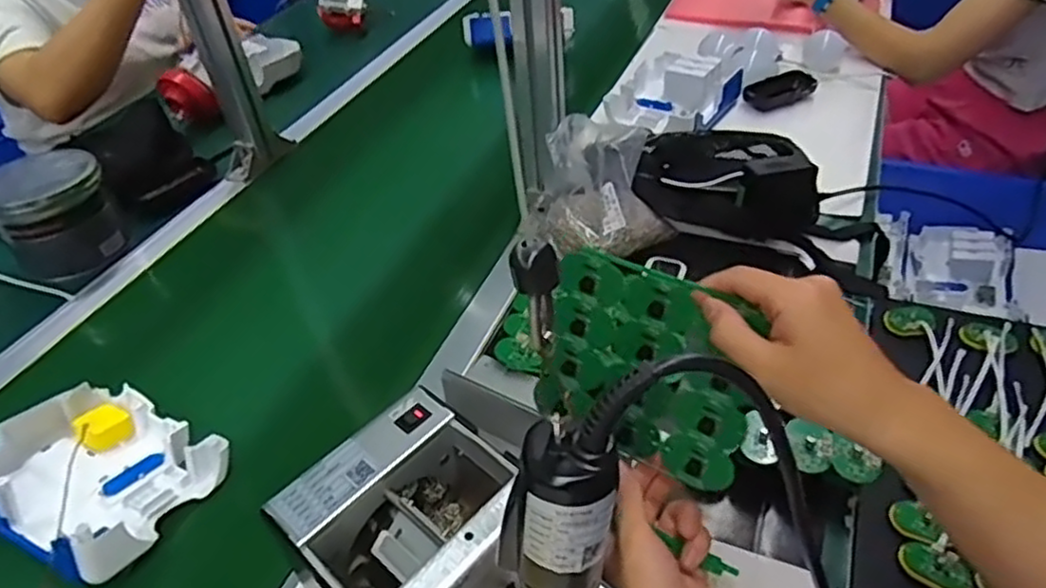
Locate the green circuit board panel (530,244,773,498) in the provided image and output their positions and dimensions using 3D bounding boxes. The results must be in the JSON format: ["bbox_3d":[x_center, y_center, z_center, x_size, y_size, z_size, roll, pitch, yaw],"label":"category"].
[{"bbox_3d":[0.086,0.052,0.494,0.149,0.139,0.008,19,22,25],"label":"green circuit board panel"}]

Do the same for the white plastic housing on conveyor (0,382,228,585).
[{"bbox_3d":[-0.371,0.143,0.596,0.195,0.070,0.155,15,45,24],"label":"white plastic housing on conveyor"}]

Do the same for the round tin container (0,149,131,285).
[{"bbox_3d":[-0.554,-0.094,0.838,0.126,0.112,0.098,-35,53,-28],"label":"round tin container"}]

